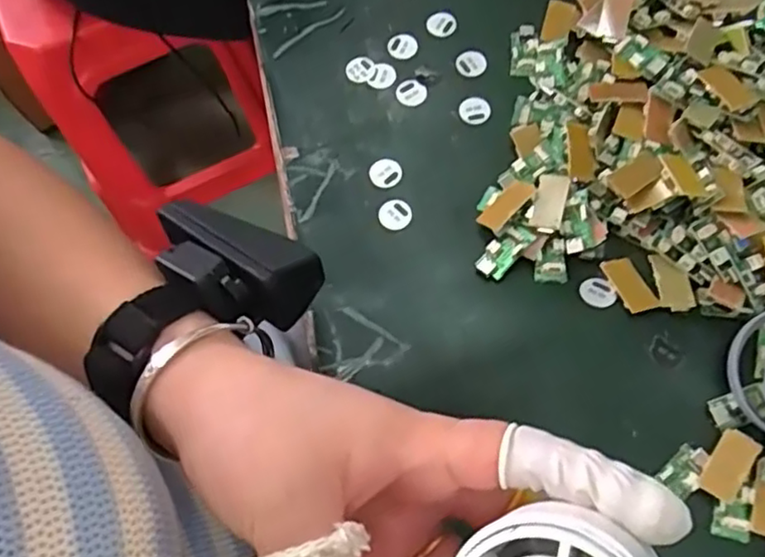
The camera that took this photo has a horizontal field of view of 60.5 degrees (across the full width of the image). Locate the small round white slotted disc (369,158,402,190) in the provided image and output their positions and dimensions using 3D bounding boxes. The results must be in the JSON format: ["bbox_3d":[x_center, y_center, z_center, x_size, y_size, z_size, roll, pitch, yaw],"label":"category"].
[{"bbox_3d":[0.001,-0.057,0.352,0.017,0.004,0.017,-1,68,2],"label":"small round white slotted disc"}]

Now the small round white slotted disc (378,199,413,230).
[{"bbox_3d":[0.007,-0.034,0.343,0.017,0.004,0.017,-1,68,2],"label":"small round white slotted disc"}]

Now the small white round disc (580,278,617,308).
[{"bbox_3d":[0.104,0.007,0.316,0.015,0.005,0.016,-1,68,2],"label":"small white round disc"}]

